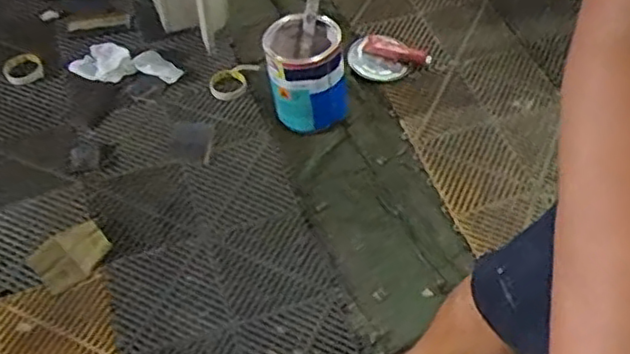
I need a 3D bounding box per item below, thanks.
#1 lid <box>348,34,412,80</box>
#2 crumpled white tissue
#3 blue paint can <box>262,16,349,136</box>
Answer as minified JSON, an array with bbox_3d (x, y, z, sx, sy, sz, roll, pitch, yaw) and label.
[{"bbox_3d":[0.157,-0.295,1.642,0.146,0.012,0.138,4,62,-7],"label":"lid"},{"bbox_3d":[-0.446,-0.268,1.593,0.256,0.020,0.116,14,52,9],"label":"crumpled white tissue"},{"bbox_3d":[-0.021,-0.229,1.471,0.166,0.205,0.178,0,53,0],"label":"blue paint can"}]

